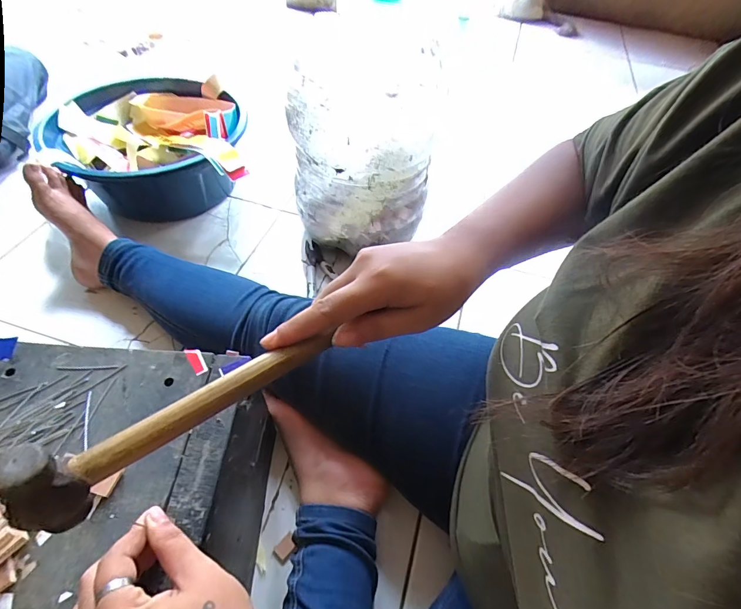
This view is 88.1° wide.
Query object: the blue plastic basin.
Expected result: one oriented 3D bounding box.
[{"bbox_3d":[-0.424,-0.313,0.761,0.319,0.168,0.348,-10,55,-12],"label":"blue plastic basin"}]

